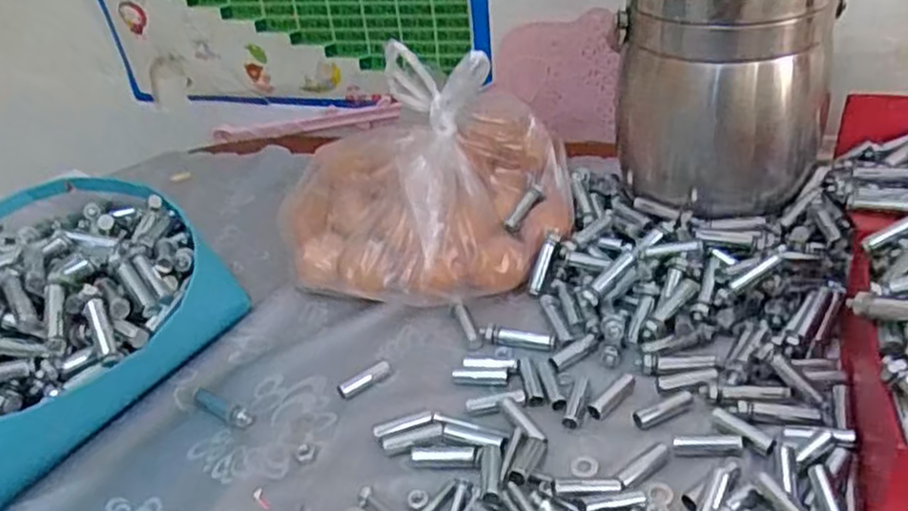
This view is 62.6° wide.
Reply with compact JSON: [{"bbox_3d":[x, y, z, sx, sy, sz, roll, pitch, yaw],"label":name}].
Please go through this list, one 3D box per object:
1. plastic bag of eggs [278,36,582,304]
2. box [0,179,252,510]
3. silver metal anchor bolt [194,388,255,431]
[{"bbox_3d":[-0.027,-0.071,0.612,0.219,0.156,0.192,12,40,26],"label":"plastic bag of eggs"},{"bbox_3d":[-0.329,0.047,0.547,0.288,0.112,0.278,20,44,34],"label":"box"},{"bbox_3d":[-0.161,0.106,0.522,0.052,0.009,0.016,19,43,33],"label":"silver metal anchor bolt"}]

